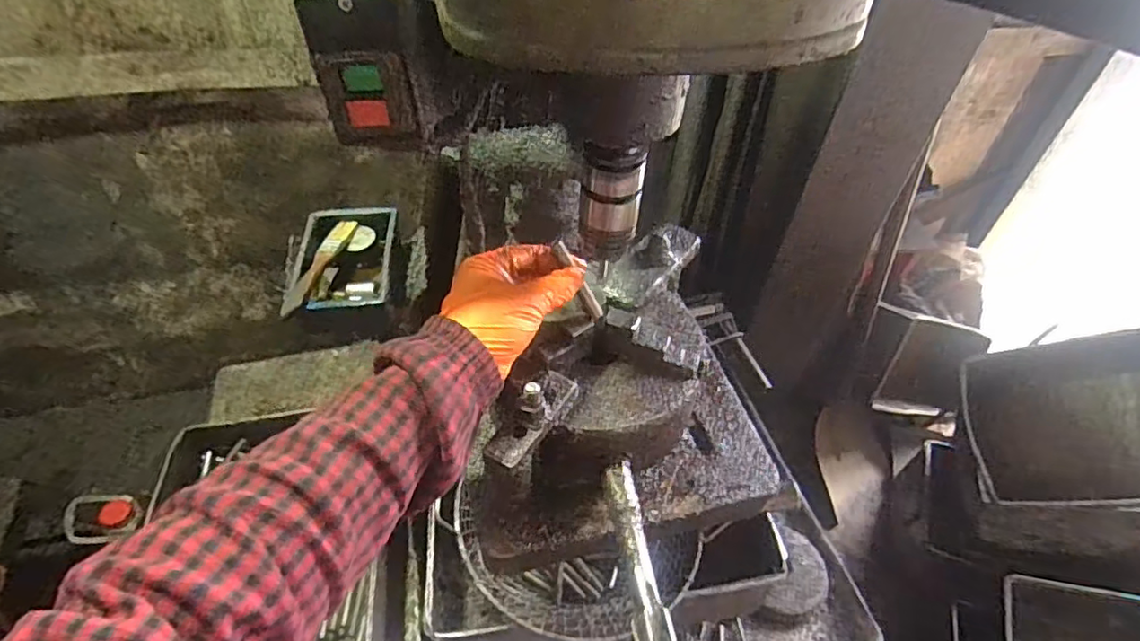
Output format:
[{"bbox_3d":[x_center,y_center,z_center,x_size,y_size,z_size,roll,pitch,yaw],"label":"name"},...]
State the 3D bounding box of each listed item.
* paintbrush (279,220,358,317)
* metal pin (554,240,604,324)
[{"bbox_3d":[-0.257,-0.060,0.626,0.022,0.008,0.151,9,47,2],"label":"paintbrush"},{"bbox_3d":[0.008,-0.033,0.500,0.009,0.077,0.011,-4,31,47],"label":"metal pin"}]

